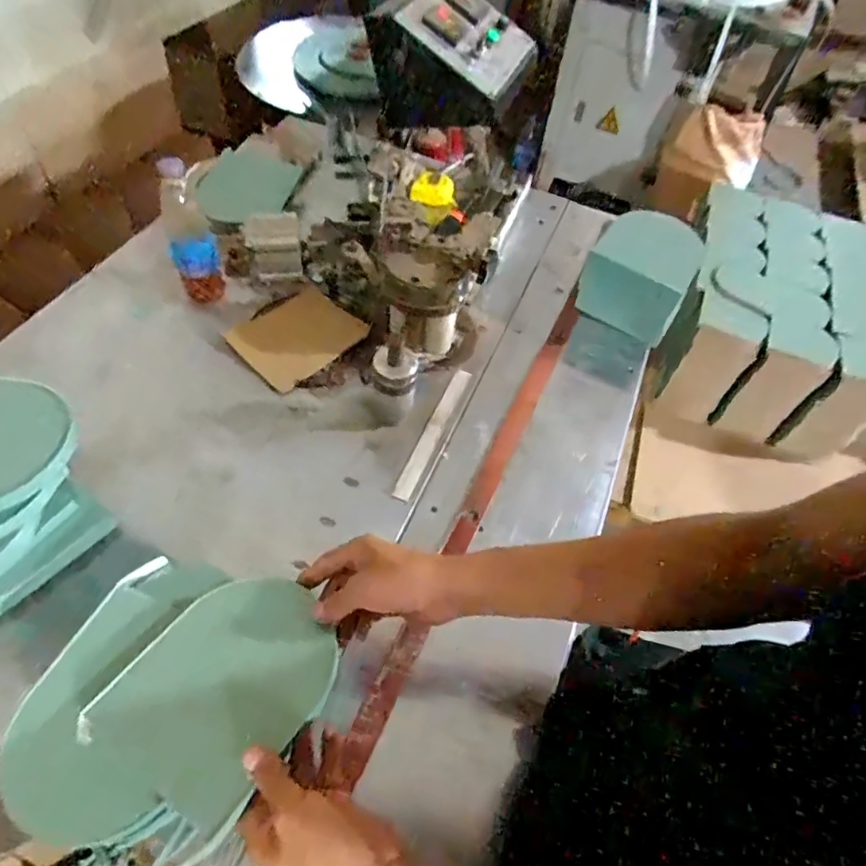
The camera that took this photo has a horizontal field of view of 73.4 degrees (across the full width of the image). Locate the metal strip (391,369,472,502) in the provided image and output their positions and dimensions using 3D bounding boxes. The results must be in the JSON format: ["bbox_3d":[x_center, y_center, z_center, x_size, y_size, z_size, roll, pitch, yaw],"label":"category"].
[{"bbox_3d":[0.002,-0.005,0.771,0.023,0.004,0.218,27,59,1],"label":"metal strip"}]

